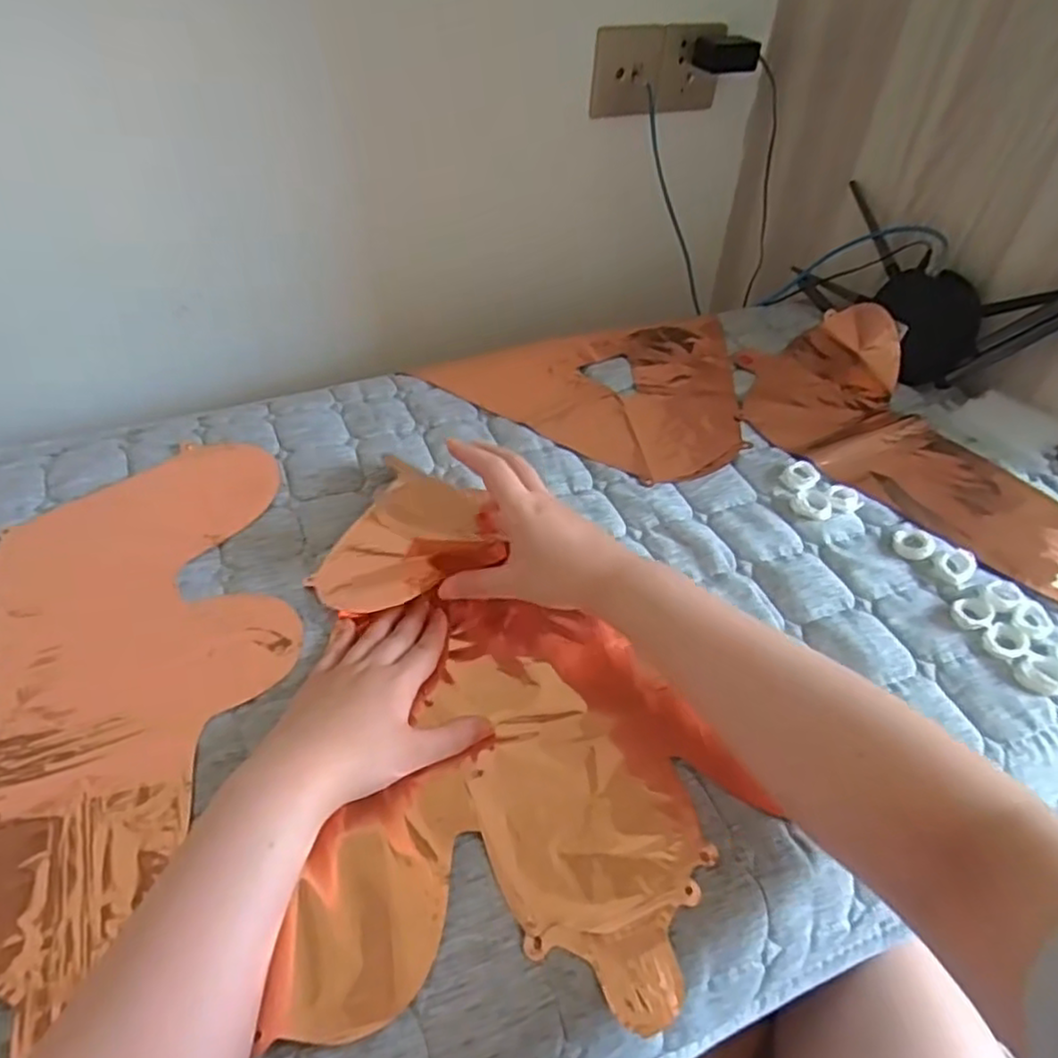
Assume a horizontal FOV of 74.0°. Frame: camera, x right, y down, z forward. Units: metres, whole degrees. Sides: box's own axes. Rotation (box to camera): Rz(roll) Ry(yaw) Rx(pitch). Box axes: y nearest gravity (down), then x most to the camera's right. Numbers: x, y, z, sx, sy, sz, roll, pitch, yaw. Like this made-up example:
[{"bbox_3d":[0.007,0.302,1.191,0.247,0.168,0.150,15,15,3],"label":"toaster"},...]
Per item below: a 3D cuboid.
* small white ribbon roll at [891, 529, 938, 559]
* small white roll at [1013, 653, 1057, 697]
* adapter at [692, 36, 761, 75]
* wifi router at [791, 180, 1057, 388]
[{"bbox_3d":[0.319,0.013,0.583,0.031,0.011,0.030,1,46,-1],"label":"small white ribbon roll"},{"bbox_3d":[0.363,0.102,0.494,0.037,0.009,0.029,-6,47,-8],"label":"small white roll"},{"bbox_3d":[0.232,-0.561,0.833,0.080,0.034,0.022,1,46,-1],"label":"adapter"},{"bbox_3d":[0.413,-0.251,0.727,0.076,0.144,0.325,-17,49,-17],"label":"wifi router"}]

